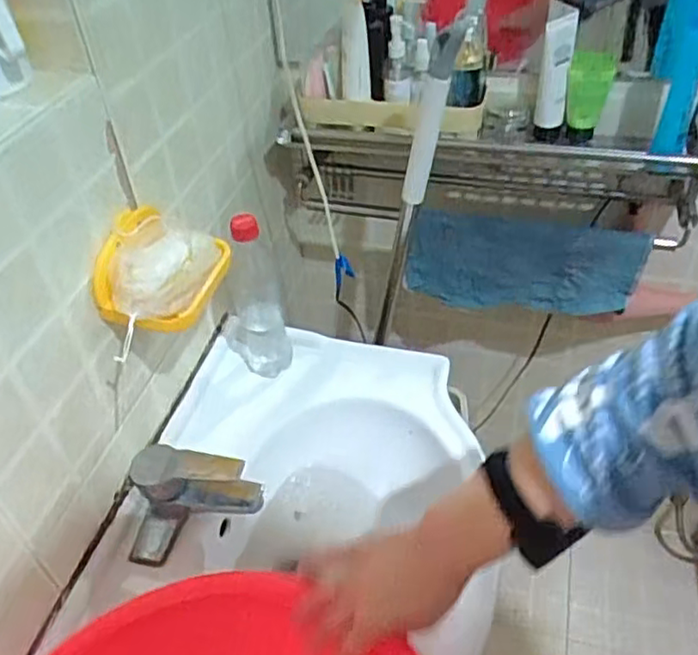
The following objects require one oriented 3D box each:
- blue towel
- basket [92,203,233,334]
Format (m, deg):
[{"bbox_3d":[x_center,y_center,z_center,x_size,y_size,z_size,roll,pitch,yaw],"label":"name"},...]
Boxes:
[{"bbox_3d":[0.259,-0.092,0.986,0.339,0.153,0.031,6,43,11],"label":"blue towel"},{"bbox_3d":[-0.187,-0.067,0.667,0.091,0.072,0.147,8,44,13],"label":"basket"}]

